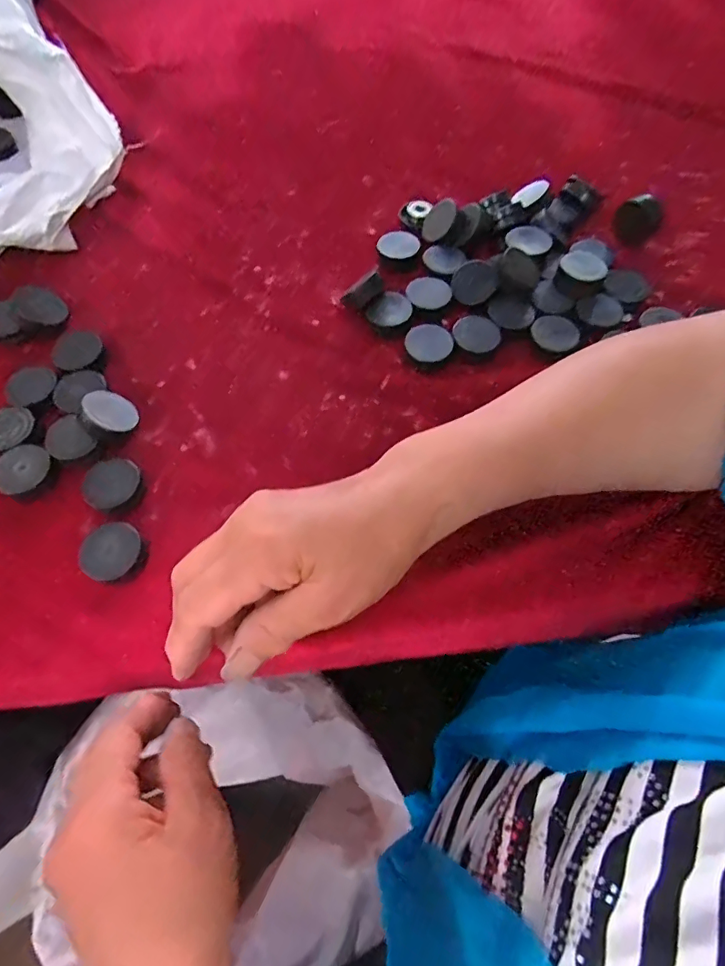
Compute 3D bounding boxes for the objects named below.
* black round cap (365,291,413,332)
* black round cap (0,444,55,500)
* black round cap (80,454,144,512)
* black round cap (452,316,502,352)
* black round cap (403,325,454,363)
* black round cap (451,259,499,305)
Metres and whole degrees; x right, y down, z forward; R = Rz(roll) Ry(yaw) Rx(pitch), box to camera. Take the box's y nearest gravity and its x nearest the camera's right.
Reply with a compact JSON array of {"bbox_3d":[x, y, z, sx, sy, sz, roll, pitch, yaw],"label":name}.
[{"bbox_3d":[0.020,-0.123,0.359,0.032,0.007,0.034,0,62,0],"label":"black round cap"},{"bbox_3d":[-0.203,-0.008,0.299,0.033,0.004,0.032,26,66,14],"label":"black round cap"},{"bbox_3d":[-0.149,0.000,0.296,0.032,0.004,0.032,0,62,0],"label":"black round cap"},{"bbox_3d":[0.080,-0.104,0.348,0.027,0.009,0.029,0,62,0],"label":"black round cap"},{"bbox_3d":[0.045,-0.096,0.341,0.031,0.006,0.027,19,64,10],"label":"black round cap"},{"bbox_3d":[0.079,-0.144,0.358,0.033,0.005,0.033,-11,74,21],"label":"black round cap"}]

